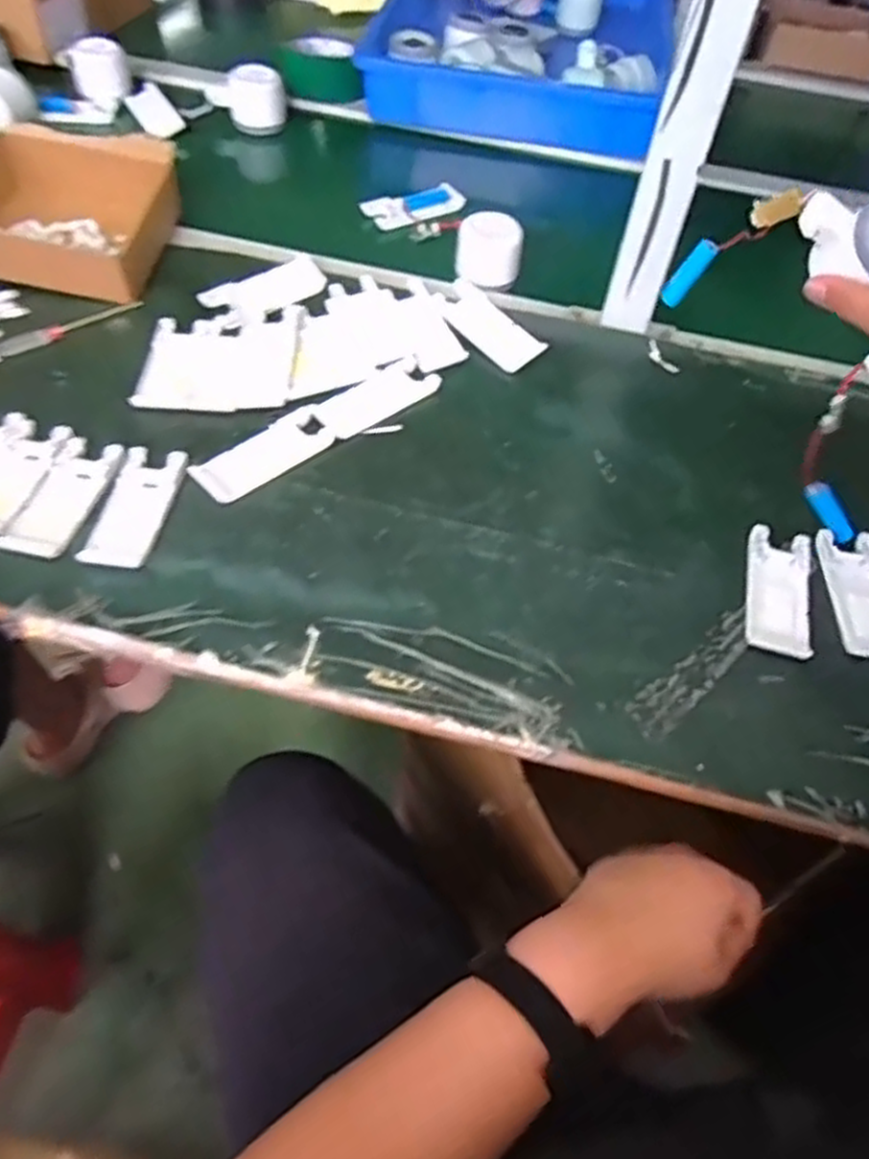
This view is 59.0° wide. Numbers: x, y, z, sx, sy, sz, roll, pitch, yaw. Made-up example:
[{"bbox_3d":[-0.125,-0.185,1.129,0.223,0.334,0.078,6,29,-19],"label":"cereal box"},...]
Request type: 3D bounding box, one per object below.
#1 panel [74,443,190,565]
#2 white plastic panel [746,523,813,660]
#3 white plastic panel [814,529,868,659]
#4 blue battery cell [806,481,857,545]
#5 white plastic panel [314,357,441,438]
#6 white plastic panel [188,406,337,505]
[{"bbox_3d":[-0.207,-0.052,0.534,0.043,0.005,0.104,10,54,2],"label":"panel"},{"bbox_3d":[0.238,0.008,0.532,0.041,0.011,0.100,14,54,5],"label":"white plastic panel"},{"bbox_3d":[0.297,0.010,0.534,0.043,0.008,0.102,4,54,-3],"label":"white plastic panel"},{"bbox_3d":[0.287,-0.050,0.560,0.051,0.018,0.015,51,57,-15],"label":"blue battery cell"},{"bbox_3d":[-0.045,-0.149,0.624,0.107,0.006,0.042,-33,63,-25],"label":"white plastic panel"},{"bbox_3d":[-0.127,-0.096,0.581,0.111,0.004,0.046,-36,64,-27],"label":"white plastic panel"}]

